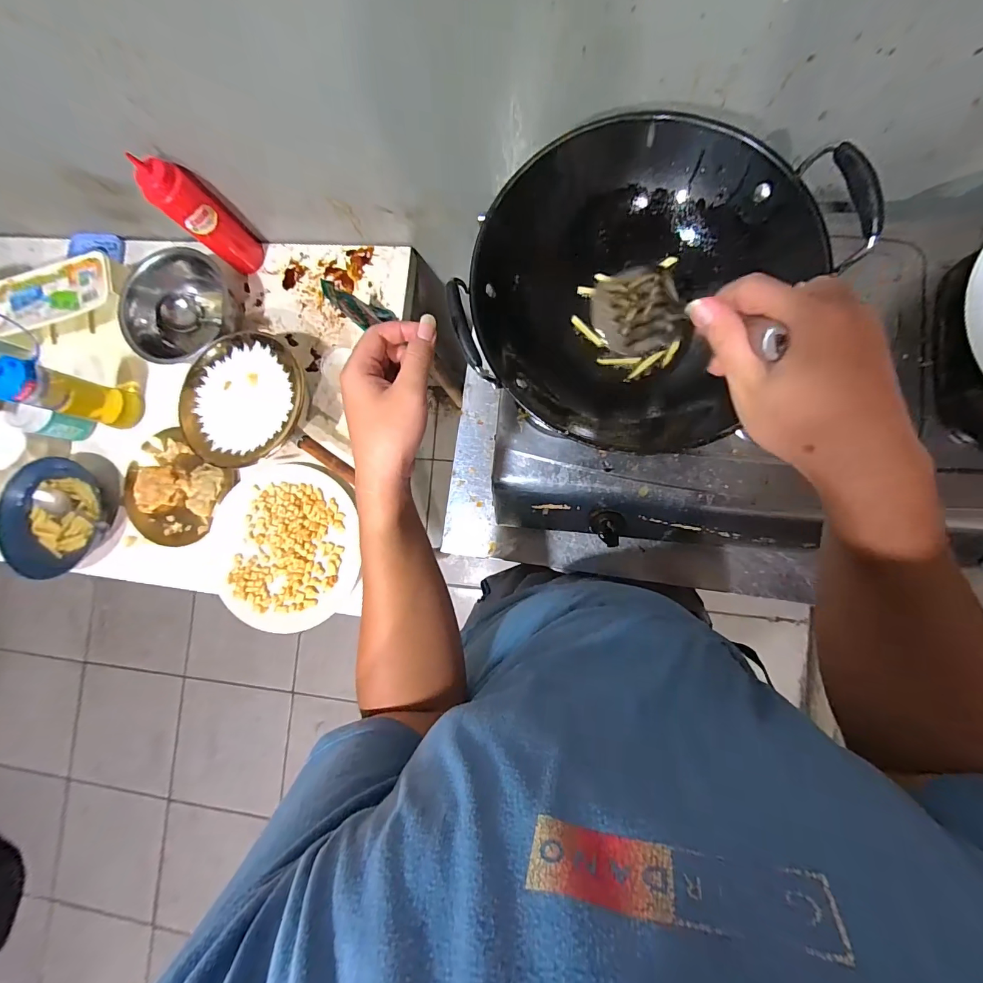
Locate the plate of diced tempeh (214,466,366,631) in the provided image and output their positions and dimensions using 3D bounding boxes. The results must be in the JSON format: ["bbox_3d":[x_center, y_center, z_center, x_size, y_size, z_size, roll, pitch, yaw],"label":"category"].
[{"bbox_3d":[-0.327,0.084,0.671,0.250,0.018,0.244,-1,86,7],"label":"plate of diced tempeh"}]

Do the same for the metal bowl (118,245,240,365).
[{"bbox_3d":[-0.497,-0.291,0.699,0.172,0.079,0.175,-1,86,7],"label":"metal bowl"}]

